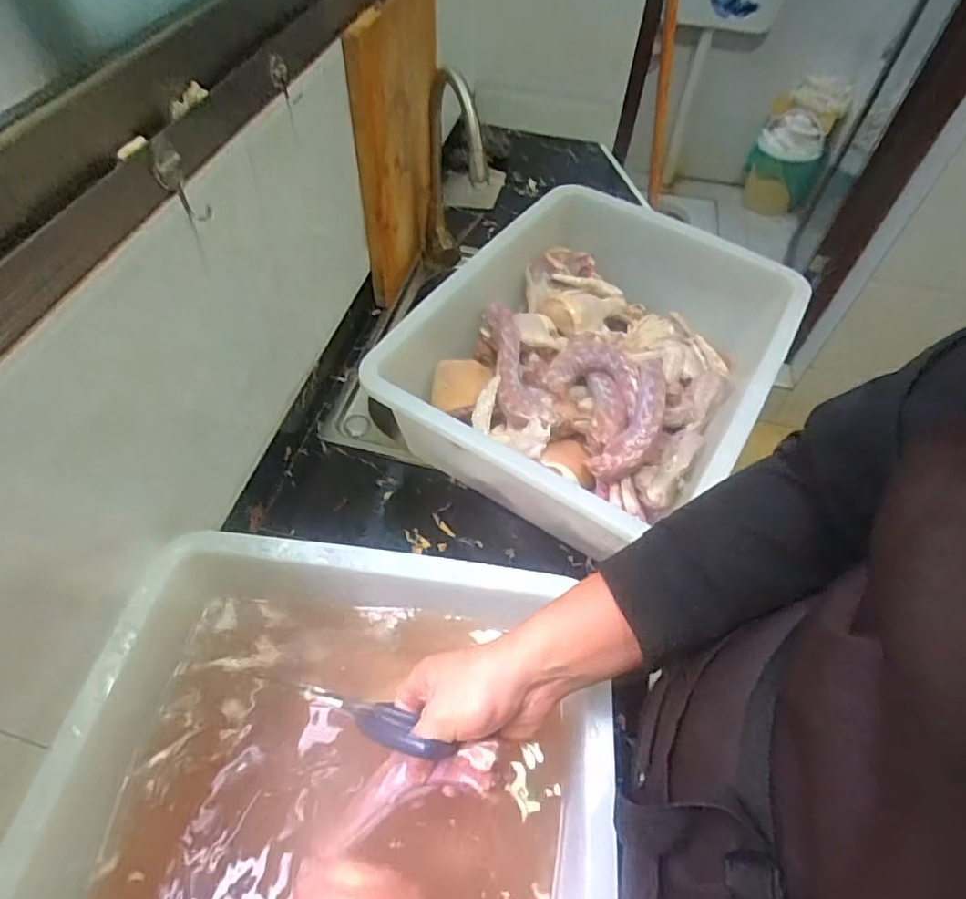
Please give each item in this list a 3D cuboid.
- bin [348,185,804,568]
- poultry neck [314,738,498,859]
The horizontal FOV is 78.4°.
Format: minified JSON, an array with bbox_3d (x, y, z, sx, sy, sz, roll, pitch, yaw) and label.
[{"bbox_3d":[0.137,-0.103,0.757,0.382,0.185,0.471,29,57,18],"label":"bin"},{"bbox_3d":[-0.051,0.230,0.406,0.138,0.020,0.042,-30,54,14],"label":"poultry neck"}]

